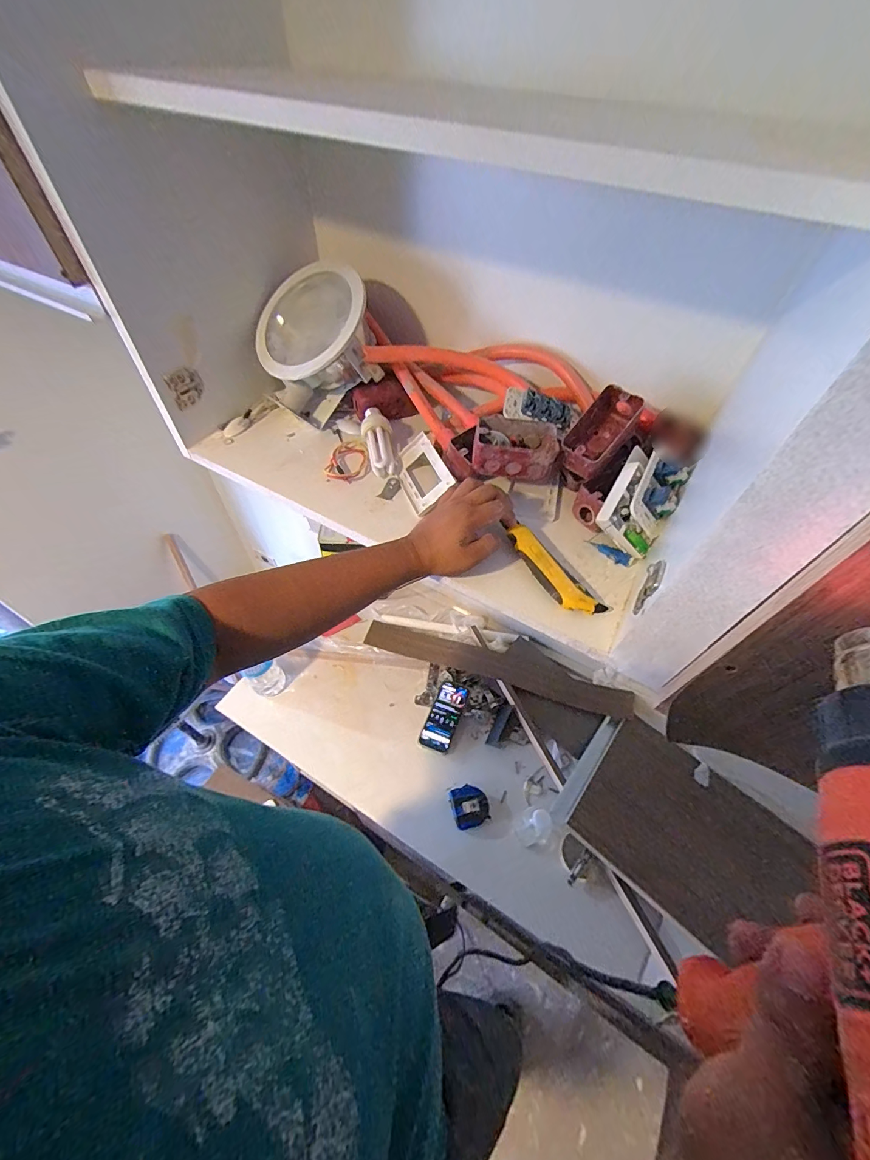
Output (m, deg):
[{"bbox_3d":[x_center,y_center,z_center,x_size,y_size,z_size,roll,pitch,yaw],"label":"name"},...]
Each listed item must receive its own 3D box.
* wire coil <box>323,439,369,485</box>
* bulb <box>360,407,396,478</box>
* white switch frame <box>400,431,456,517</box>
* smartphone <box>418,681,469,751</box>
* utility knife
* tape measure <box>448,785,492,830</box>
[{"bbox_3d":[-0.129,-0.179,0.628,0.054,0.020,0.093,10,53,4],"label":"wire coil"},{"bbox_3d":[-0.085,-0.211,0.626,0.045,0.035,0.126,-10,54,-11],"label":"bulb"},{"bbox_3d":[-0.018,-0.151,0.591,0.070,0.012,0.124,-39,54,21],"label":"white switch frame"},{"bbox_3d":[0.024,0.327,1.002,0.072,0.013,0.160,15,61,20],"label":"smartphone"},{"bbox_3d":[0.141,-0.013,0.498,0.040,0.023,0.144,-27,63,-22],"label":"utility knife"},{"bbox_3d":[0.075,0.484,0.889,0.077,0.050,0.081,-12,54,-12],"label":"tape measure"}]

